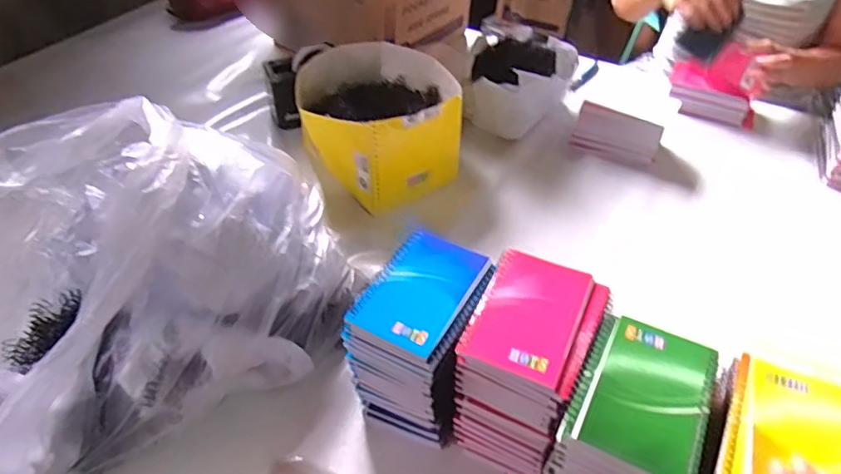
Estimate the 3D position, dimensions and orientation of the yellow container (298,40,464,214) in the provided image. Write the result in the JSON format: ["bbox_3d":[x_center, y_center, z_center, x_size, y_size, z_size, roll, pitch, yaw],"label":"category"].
[{"bbox_3d":[-0.062,-0.171,0.842,0.222,0.141,0.241,-11,46,-13],"label":"yellow container"}]

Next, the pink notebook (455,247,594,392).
[{"bbox_3d":[0.095,0.066,0.486,0.085,0.012,0.123,20,47,18],"label":"pink notebook"}]

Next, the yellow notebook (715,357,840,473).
[{"bbox_3d":[0.269,0.148,0.391,0.088,0.015,0.127,26,49,23],"label":"yellow notebook"}]

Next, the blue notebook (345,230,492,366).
[{"bbox_3d":[0.001,0.050,0.514,0.084,0.016,0.128,24,49,21],"label":"blue notebook"}]

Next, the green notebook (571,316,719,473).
[{"bbox_3d":[0.178,0.118,0.428,0.083,0.007,0.127,22,48,20],"label":"green notebook"}]

